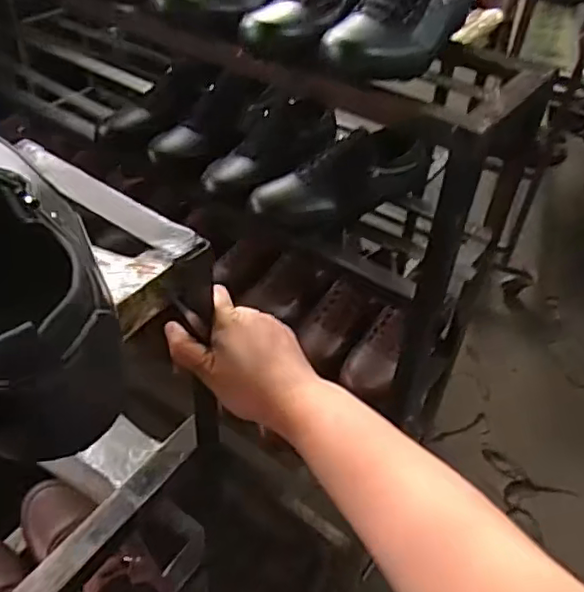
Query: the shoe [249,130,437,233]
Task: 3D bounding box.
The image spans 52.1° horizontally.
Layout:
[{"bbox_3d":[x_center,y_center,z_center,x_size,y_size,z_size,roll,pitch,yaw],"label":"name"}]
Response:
[{"bbox_3d":[0.072,-0.165,0.811,0.256,0.099,0.083,-22,43,-31],"label":"shoe"}]

